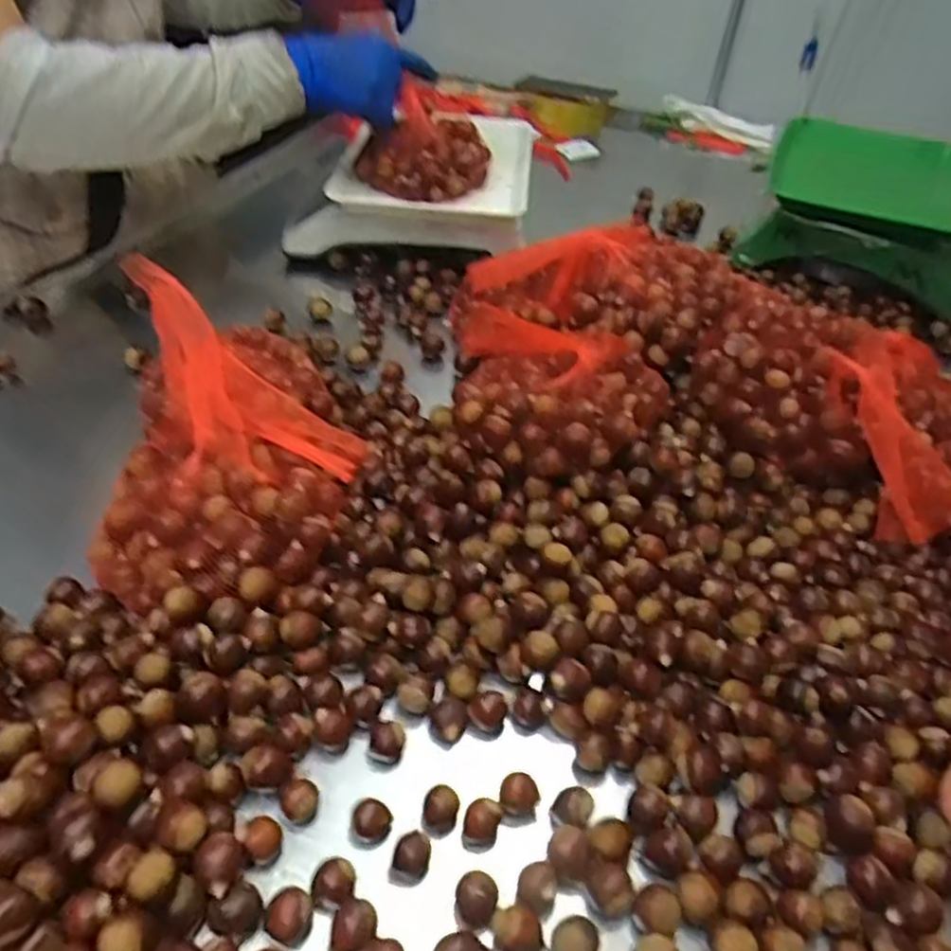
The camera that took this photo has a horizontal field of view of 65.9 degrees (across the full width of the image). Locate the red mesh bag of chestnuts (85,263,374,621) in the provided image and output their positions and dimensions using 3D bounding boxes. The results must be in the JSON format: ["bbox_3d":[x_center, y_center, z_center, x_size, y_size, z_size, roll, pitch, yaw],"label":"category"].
[{"bbox_3d":[-0.175,-0.051,0.510,0.176,0.130,0.249,-6,44,-12],"label":"red mesh bag of chestnuts"}]

